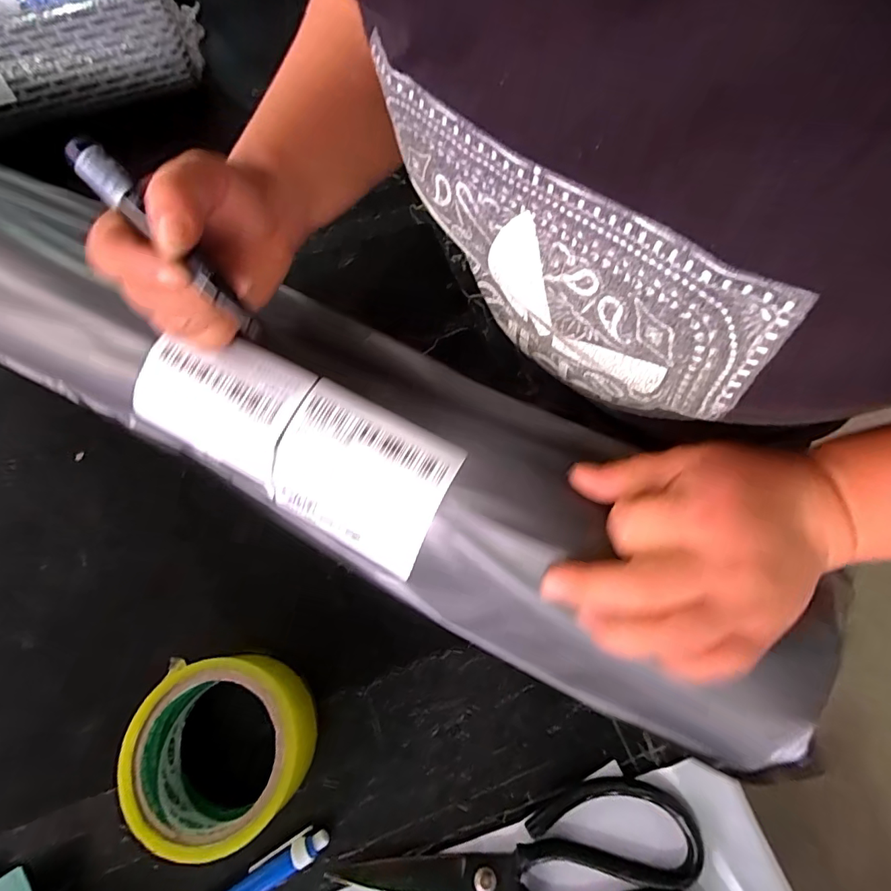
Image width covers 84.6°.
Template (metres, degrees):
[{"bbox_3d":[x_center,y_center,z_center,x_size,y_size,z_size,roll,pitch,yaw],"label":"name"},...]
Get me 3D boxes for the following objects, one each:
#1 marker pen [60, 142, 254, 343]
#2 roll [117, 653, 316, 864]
[{"bbox_3d":[-0.137,-0.103,0.238,0.132,0.011,0.017,44,77,3],"label":"marker pen"},{"bbox_3d":[-0.130,0.177,0.292,0.098,0.048,0.095,0,71,1],"label":"roll"}]

